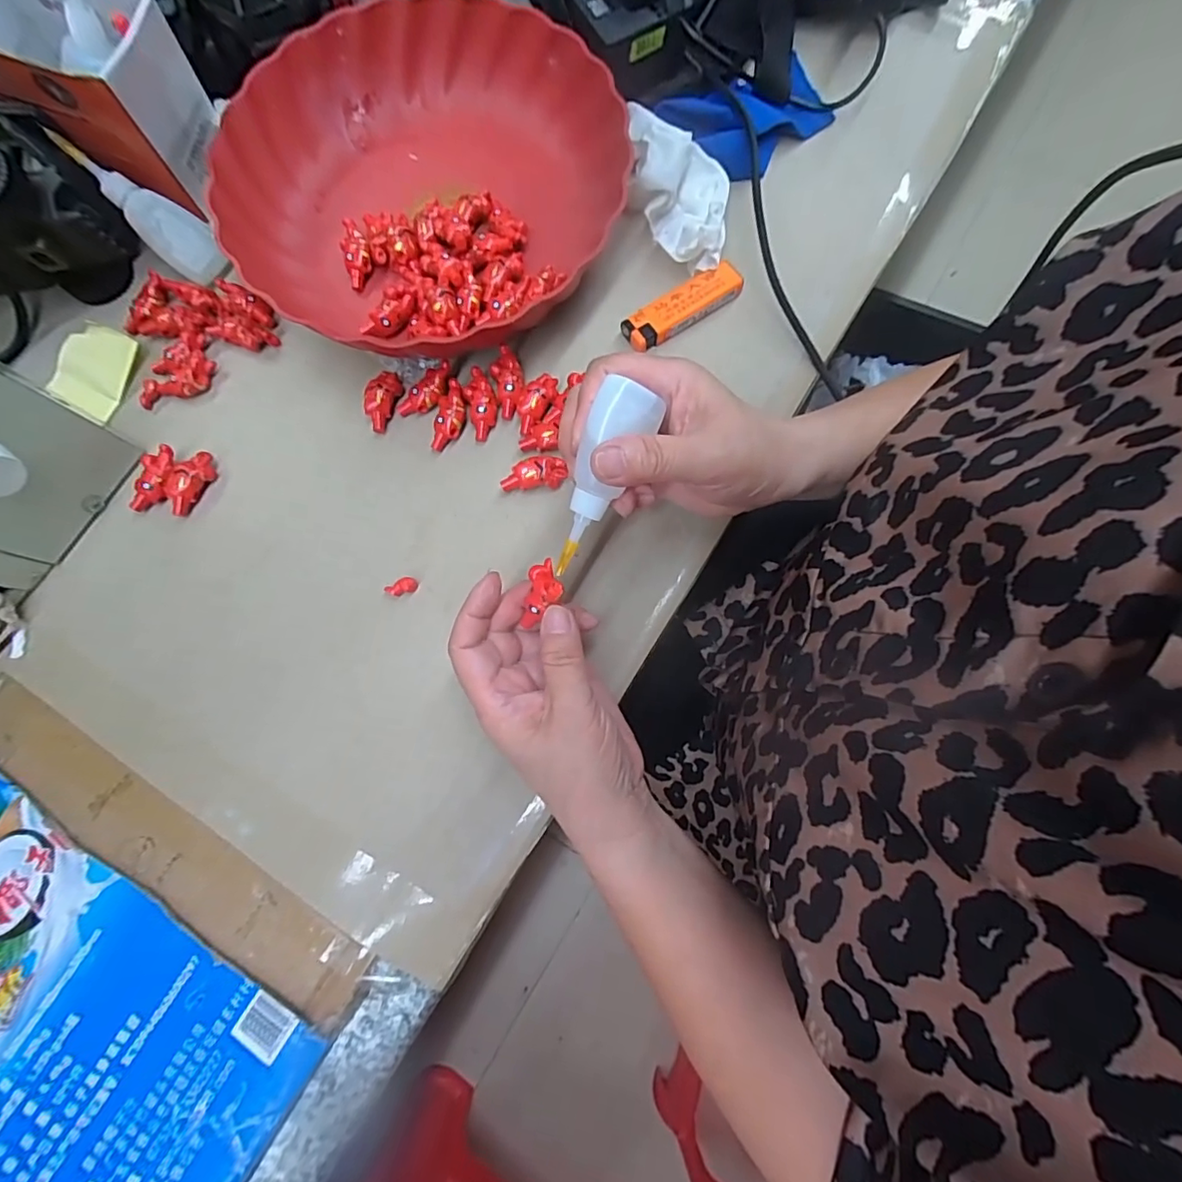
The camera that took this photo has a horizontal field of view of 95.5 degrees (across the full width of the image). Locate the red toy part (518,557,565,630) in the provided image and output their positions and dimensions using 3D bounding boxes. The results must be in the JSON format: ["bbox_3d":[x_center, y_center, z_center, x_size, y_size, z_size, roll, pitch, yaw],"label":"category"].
[{"bbox_3d":[-0.023,0.001,0.263,0.017,0.008,0.031,5,79,0],"label":"red toy part"}]

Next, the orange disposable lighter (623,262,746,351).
[{"bbox_3d":[0.058,-0.180,0.342,0.079,0.014,0.022,-32,82,-6],"label":"orange disposable lighter"}]

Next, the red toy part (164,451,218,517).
[{"bbox_3d":[-0.245,-0.067,0.326,0.019,0.011,0.039,31,81,8],"label":"red toy part"}]

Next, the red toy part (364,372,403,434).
[{"bbox_3d":[-0.131,-0.119,0.336,0.016,0.013,0.038,17,80,6],"label":"red toy part"}]

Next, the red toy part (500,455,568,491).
[{"bbox_3d":[-0.035,-0.069,0.320,0.038,0.014,0.017,-10,78,1],"label":"red toy part"}]

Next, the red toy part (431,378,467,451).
[{"bbox_3d":[-0.087,-0.108,0.329,0.019,0.009,0.043,15,92,2],"label":"red toy part"}]

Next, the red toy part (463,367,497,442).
[{"bbox_3d":[-0.067,-0.115,0.329,0.018,0.008,0.043,-7,92,-2],"label":"red toy part"}]

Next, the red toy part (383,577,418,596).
[{"bbox_3d":[-0.111,-0.002,0.314,0.018,0.005,0.009,-22,78,-2],"label":"red toy part"}]

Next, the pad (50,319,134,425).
[{"bbox_3d":[-0.322,-0.144,0.347,0.049,0.009,0.053,27,81,8],"label":"pad"}]

